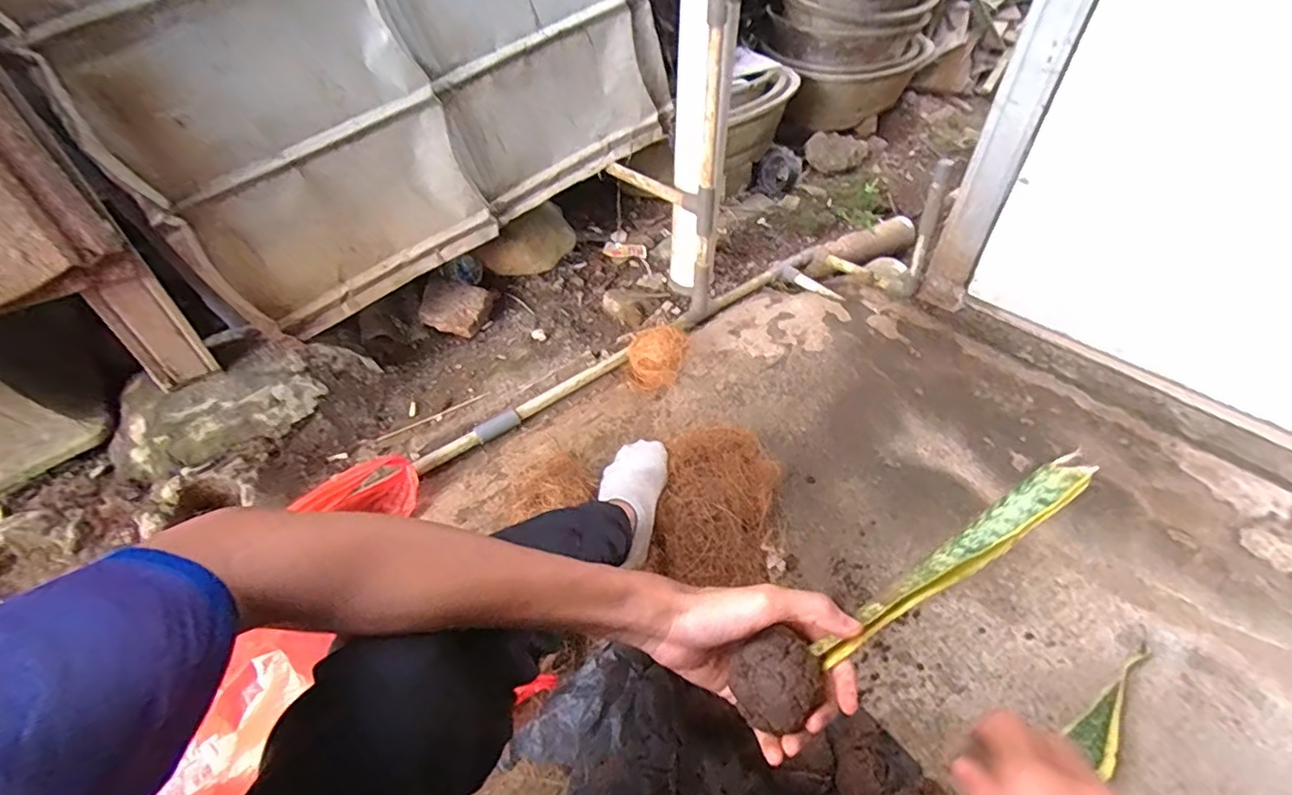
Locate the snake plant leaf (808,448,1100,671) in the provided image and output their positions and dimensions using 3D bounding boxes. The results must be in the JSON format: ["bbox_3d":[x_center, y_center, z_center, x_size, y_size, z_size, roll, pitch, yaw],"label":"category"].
[{"bbox_3d":[0.178,0.098,0.337,0.185,0.016,0.023,-39,50,5],"label":"snake plant leaf"}]

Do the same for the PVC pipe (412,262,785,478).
[{"bbox_3d":[-0.022,-0.091,1.057,0.843,0.028,0.041,-31,52,-28],"label":"PVC pipe"}]

